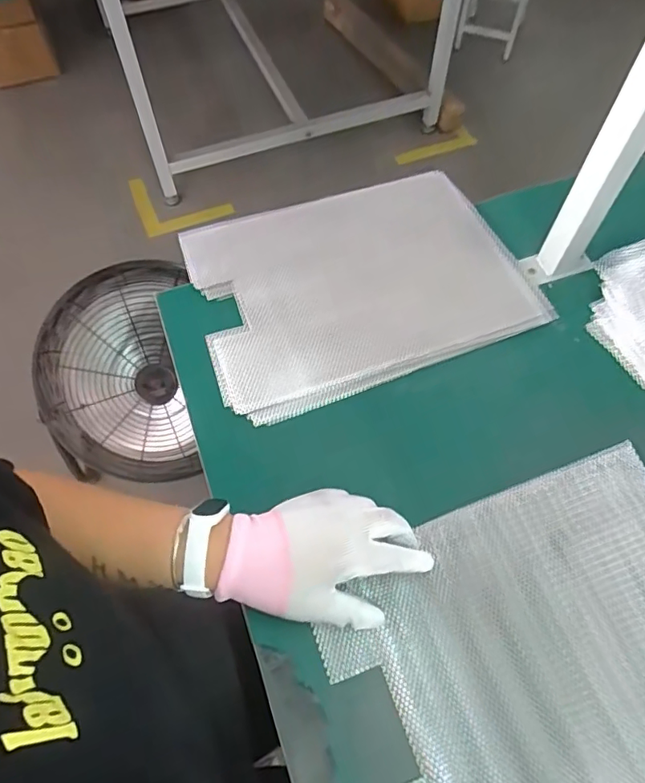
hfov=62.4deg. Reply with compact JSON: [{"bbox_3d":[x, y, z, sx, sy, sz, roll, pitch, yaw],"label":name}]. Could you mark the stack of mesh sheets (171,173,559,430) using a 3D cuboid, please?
[{"bbox_3d":[0.037,-0.124,0.578,0.338,0.027,0.255,-20,69,-5],"label":"stack of mesh sheets"}]

